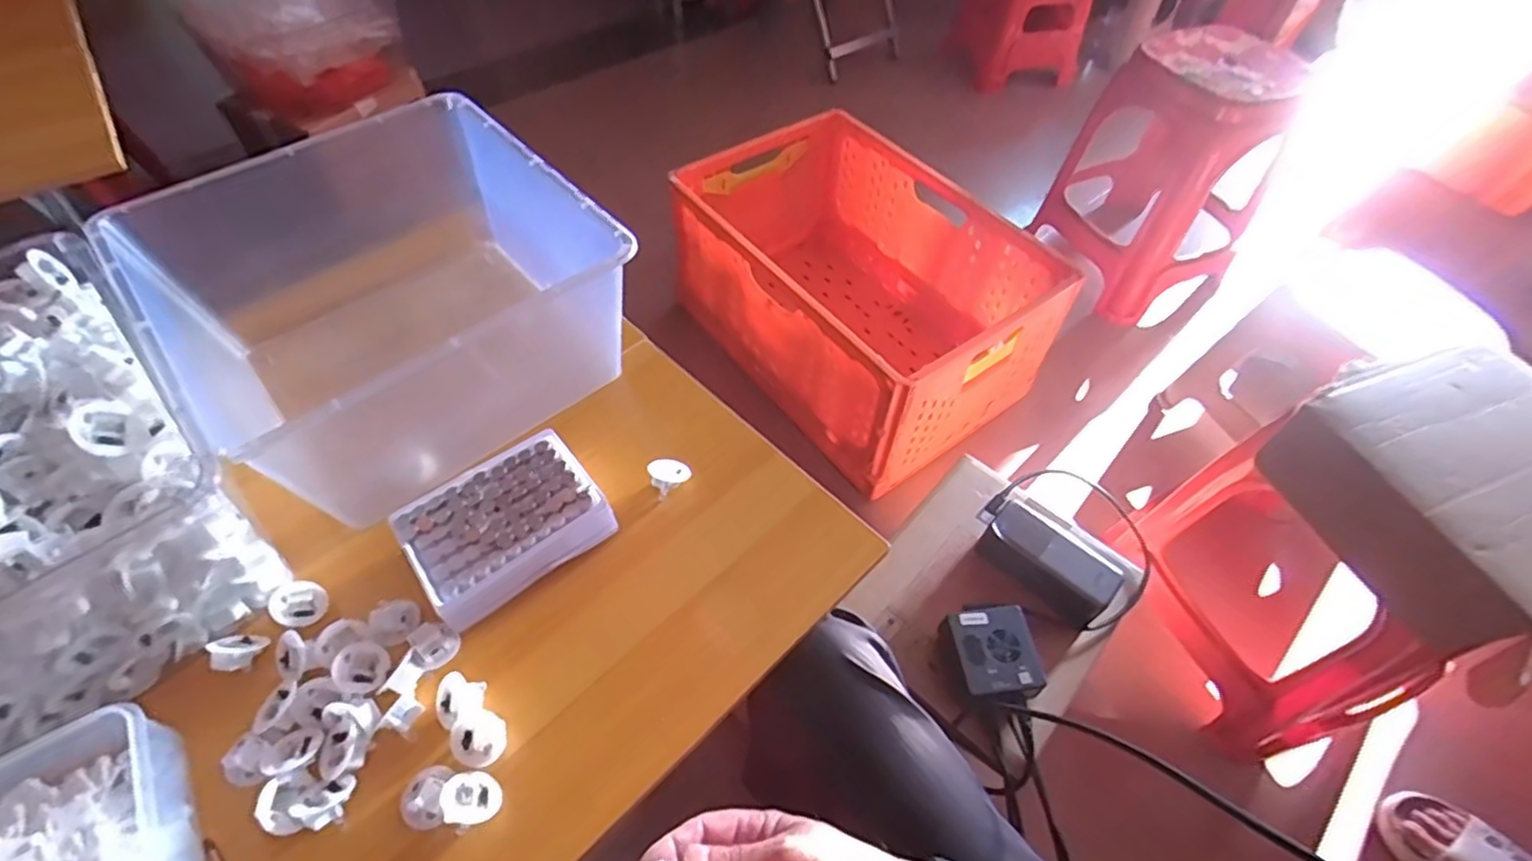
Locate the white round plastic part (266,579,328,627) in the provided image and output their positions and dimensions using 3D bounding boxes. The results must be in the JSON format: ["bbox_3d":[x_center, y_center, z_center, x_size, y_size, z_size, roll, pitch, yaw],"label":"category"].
[{"bbox_3d":[-0.322,0.120,0.462,0.034,0.009,0.034,26,36,-17],"label":"white round plastic part"}]

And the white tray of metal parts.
[{"bbox_3d":[-0.190,0.069,0.493,0.132,0.037,0.101,-32,61,-23],"label":"white tray of metal parts"}]

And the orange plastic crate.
[{"bbox_3d":[0.144,-0.261,1.184,0.381,0.334,0.627,-31,61,-23],"label":"orange plastic crate"}]

